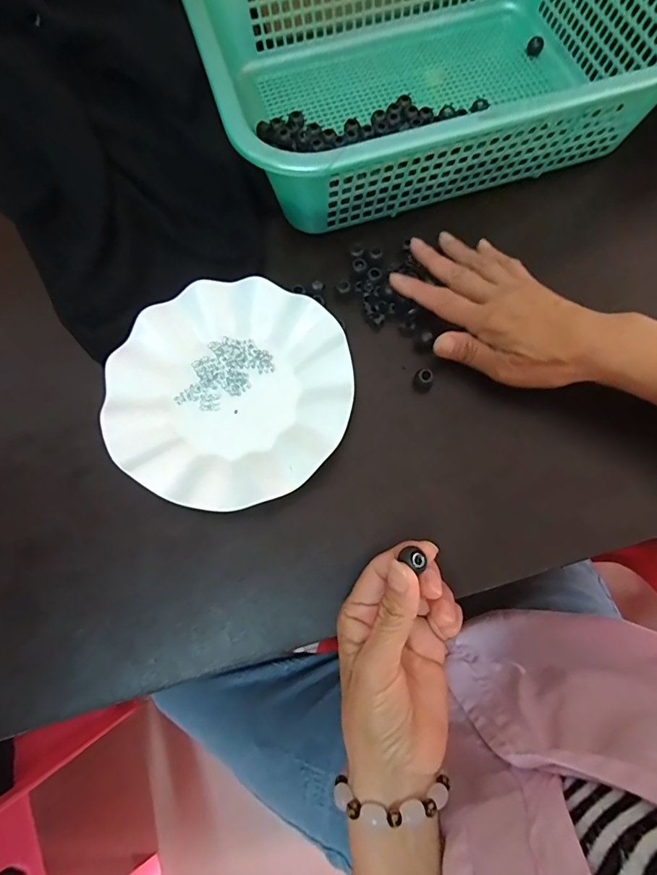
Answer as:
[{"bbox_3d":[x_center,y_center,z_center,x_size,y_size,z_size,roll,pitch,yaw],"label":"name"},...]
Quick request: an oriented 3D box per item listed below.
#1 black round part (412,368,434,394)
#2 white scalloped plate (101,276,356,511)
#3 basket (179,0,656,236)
[{"bbox_3d":[0.076,-0.045,0.352,0.012,0.018,0.015,-25,74,-6],"label":"black round part"},{"bbox_3d":[-0.075,-0.037,0.342,0.180,0.027,0.177,0,73,2],"label":"white scalloped plate"},{"bbox_3d":[0.085,-0.335,0.388,0.379,0.105,0.285,-18,73,-4],"label":"basket"}]

